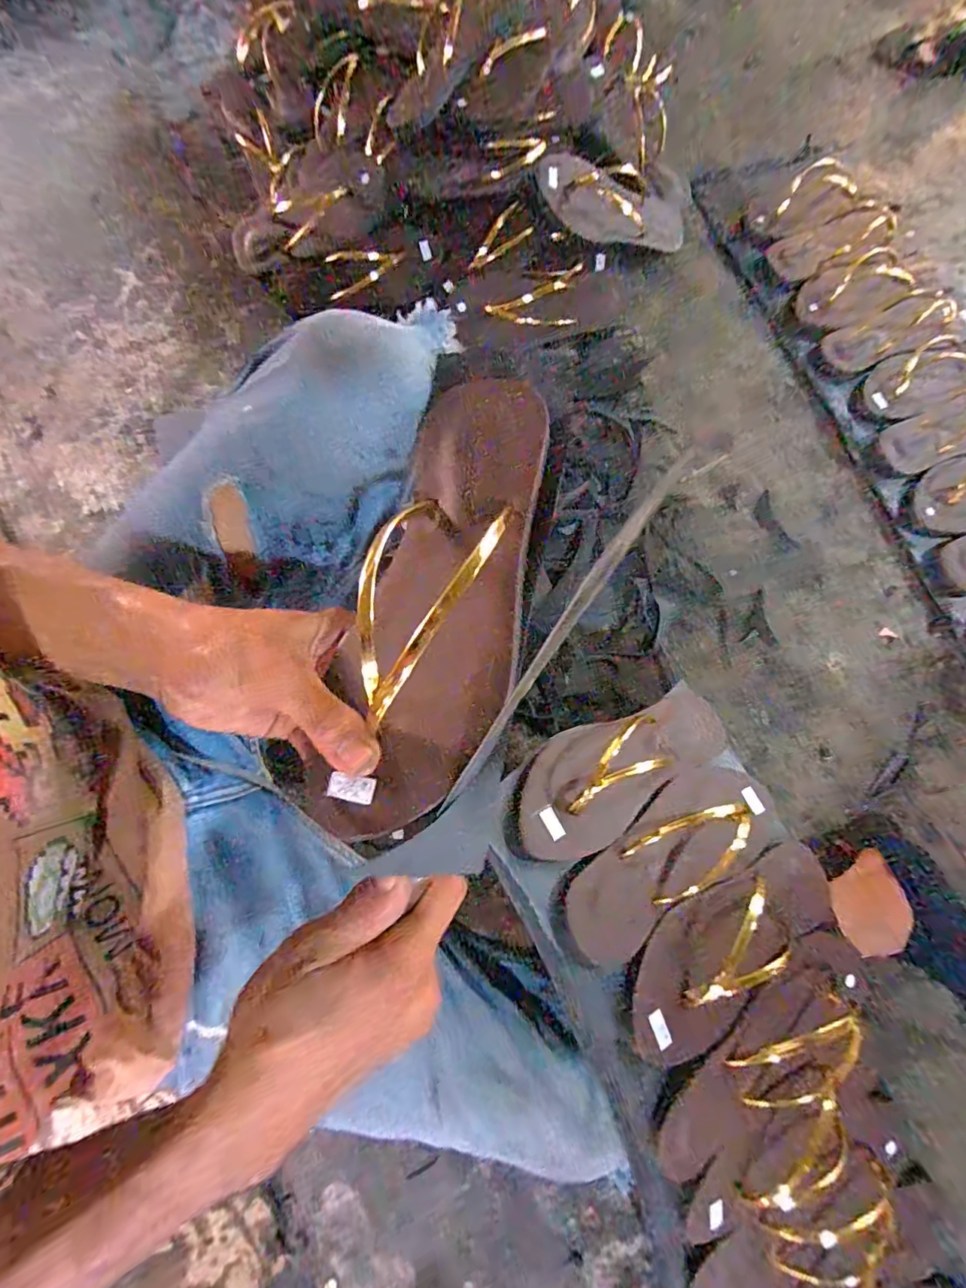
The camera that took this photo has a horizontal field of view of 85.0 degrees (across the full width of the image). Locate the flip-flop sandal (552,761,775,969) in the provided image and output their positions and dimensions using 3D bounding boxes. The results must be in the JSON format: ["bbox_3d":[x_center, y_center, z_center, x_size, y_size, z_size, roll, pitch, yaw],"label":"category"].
[{"bbox_3d":[0.153,0.179,0.446,0.215,0.040,0.083,-31,77,-6],"label":"flip-flop sandal"}]

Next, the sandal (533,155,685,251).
[{"bbox_3d":[0.200,-0.648,0.774,0.262,0.072,0.086,-3,75,-25],"label":"sandal"}]

